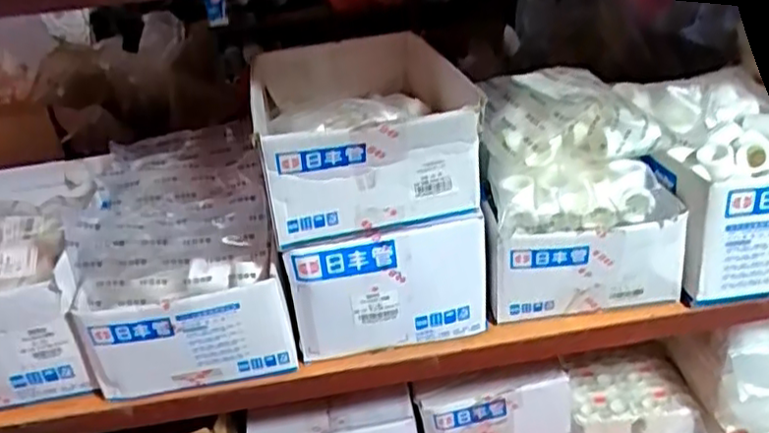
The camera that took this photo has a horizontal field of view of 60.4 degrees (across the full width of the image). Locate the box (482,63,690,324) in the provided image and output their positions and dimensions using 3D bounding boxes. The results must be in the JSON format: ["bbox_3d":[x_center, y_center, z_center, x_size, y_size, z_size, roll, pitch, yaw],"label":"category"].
[{"bbox_3d":[0.207,-0.026,0.715,0.194,0.217,0.163,-3,29,6],"label":"box"}]

